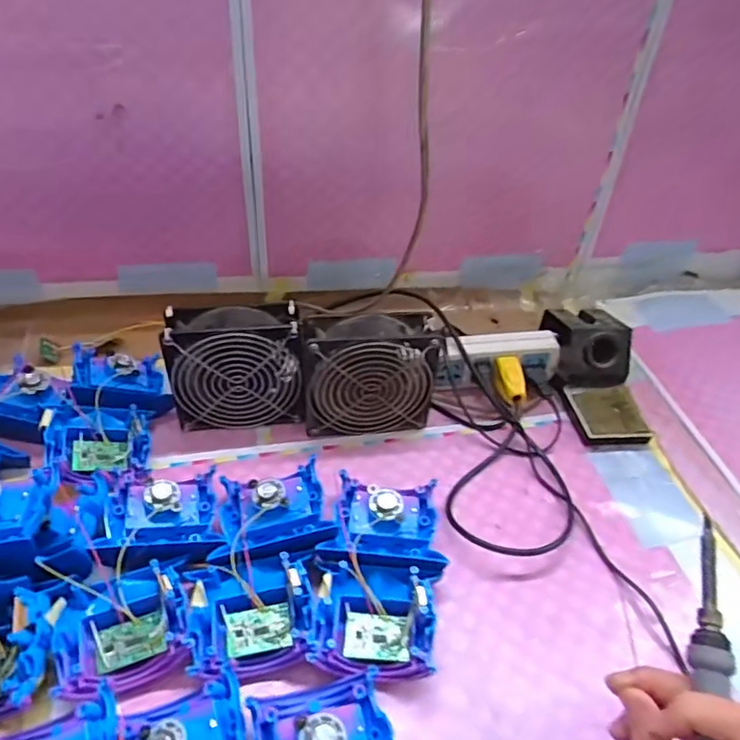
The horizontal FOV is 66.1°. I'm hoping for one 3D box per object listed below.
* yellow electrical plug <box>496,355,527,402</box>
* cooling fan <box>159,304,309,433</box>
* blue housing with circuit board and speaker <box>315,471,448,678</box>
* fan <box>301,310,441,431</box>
[{"bbox_3d":[0.144,0.006,0.578,0.021,0.016,0.054,-2,58,-10],"label":"yellow electrical plug"},{"bbox_3d":[-0.120,0.002,0.531,0.127,0.118,0.050,-1,40,-7],"label":"cooling fan"},{"bbox_3d":[0.007,0.147,0.422,0.085,0.038,0.146,8,40,4],"label":"blue housing with circuit board and speaker"},{"bbox_3d":[-0.002,0.008,0.535,0.122,0.120,0.047,-3,41,-9],"label":"fan"}]

